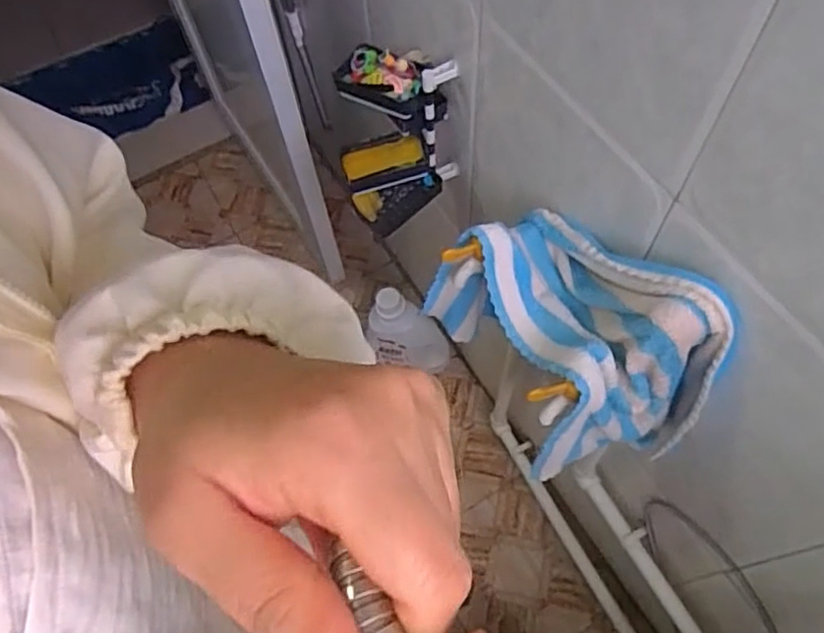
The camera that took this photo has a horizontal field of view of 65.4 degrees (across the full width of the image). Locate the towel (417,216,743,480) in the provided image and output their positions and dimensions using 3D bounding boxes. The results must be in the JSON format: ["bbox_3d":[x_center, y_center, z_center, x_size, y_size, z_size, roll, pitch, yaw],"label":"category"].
[{"bbox_3d":[0.163,0.020,0.692,0.157,0.273,0.291,-28,66,-10],"label":"towel"}]

